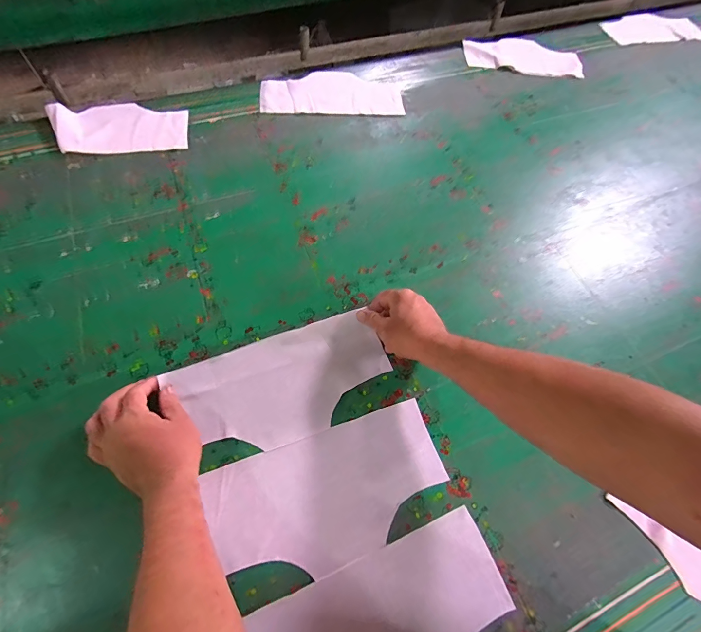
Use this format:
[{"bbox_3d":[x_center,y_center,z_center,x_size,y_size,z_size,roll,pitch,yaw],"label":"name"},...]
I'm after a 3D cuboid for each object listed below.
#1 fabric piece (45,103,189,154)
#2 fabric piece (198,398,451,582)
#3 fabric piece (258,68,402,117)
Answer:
[{"bbox_3d":[-0.447,-0.371,0.709,0.245,0.022,0.132,-8,62,-8],"label":"fabric piece"},{"bbox_3d":[-0.021,0.216,0.448,0.282,0.007,0.145,-16,63,-12],"label":"fabric piece"},{"bbox_3d":[-0.041,-0.508,0.821,0.310,0.004,0.161,-2,61,-5],"label":"fabric piece"}]

